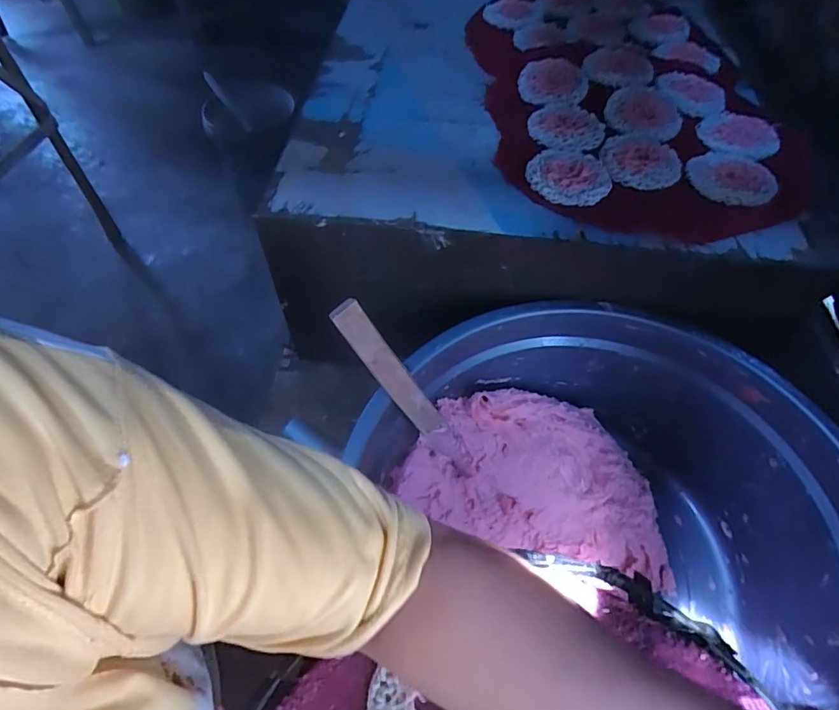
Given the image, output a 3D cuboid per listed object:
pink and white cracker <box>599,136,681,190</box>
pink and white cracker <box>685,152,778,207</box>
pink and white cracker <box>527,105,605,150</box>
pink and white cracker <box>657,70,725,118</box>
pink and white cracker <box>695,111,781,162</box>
[{"bbox_3d":[0.223,-0.197,0.502,0.076,0.006,0.073,12,55,6],"label":"pink and white cracker"},{"bbox_3d":[0.310,-0.177,0.492,0.087,0.008,0.079,-34,62,-23],"label":"pink and white cracker"},{"bbox_3d":[0.158,-0.246,0.536,0.077,0.006,0.086,16,56,9],"label":"pink and white cracker"},{"bbox_3d":[0.310,-0.300,0.565,0.075,0.005,0.080,-28,60,-20],"label":"pink and white cracker"},{"bbox_3d":[0.342,-0.238,0.534,0.078,0.004,0.084,30,59,18],"label":"pink and white cracker"}]

